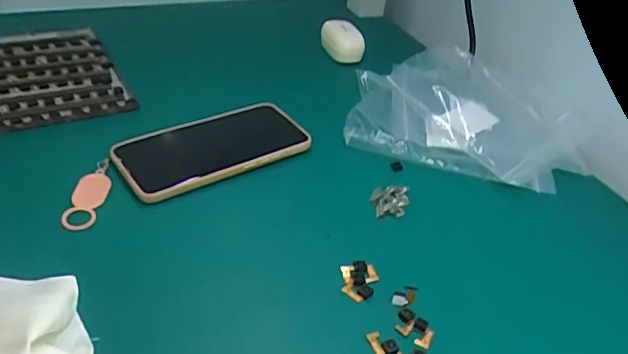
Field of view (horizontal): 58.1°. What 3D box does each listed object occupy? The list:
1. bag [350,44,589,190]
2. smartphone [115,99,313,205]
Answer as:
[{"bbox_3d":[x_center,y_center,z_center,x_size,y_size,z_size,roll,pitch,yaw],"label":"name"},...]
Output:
[{"bbox_3d":[0.155,-0.071,0.576,0.225,0.033,0.195,17,39,12],"label":"bag"},{"bbox_3d":[-0.087,-0.025,0.490,0.164,0.019,0.075,-20,45,-31],"label":"smartphone"}]

